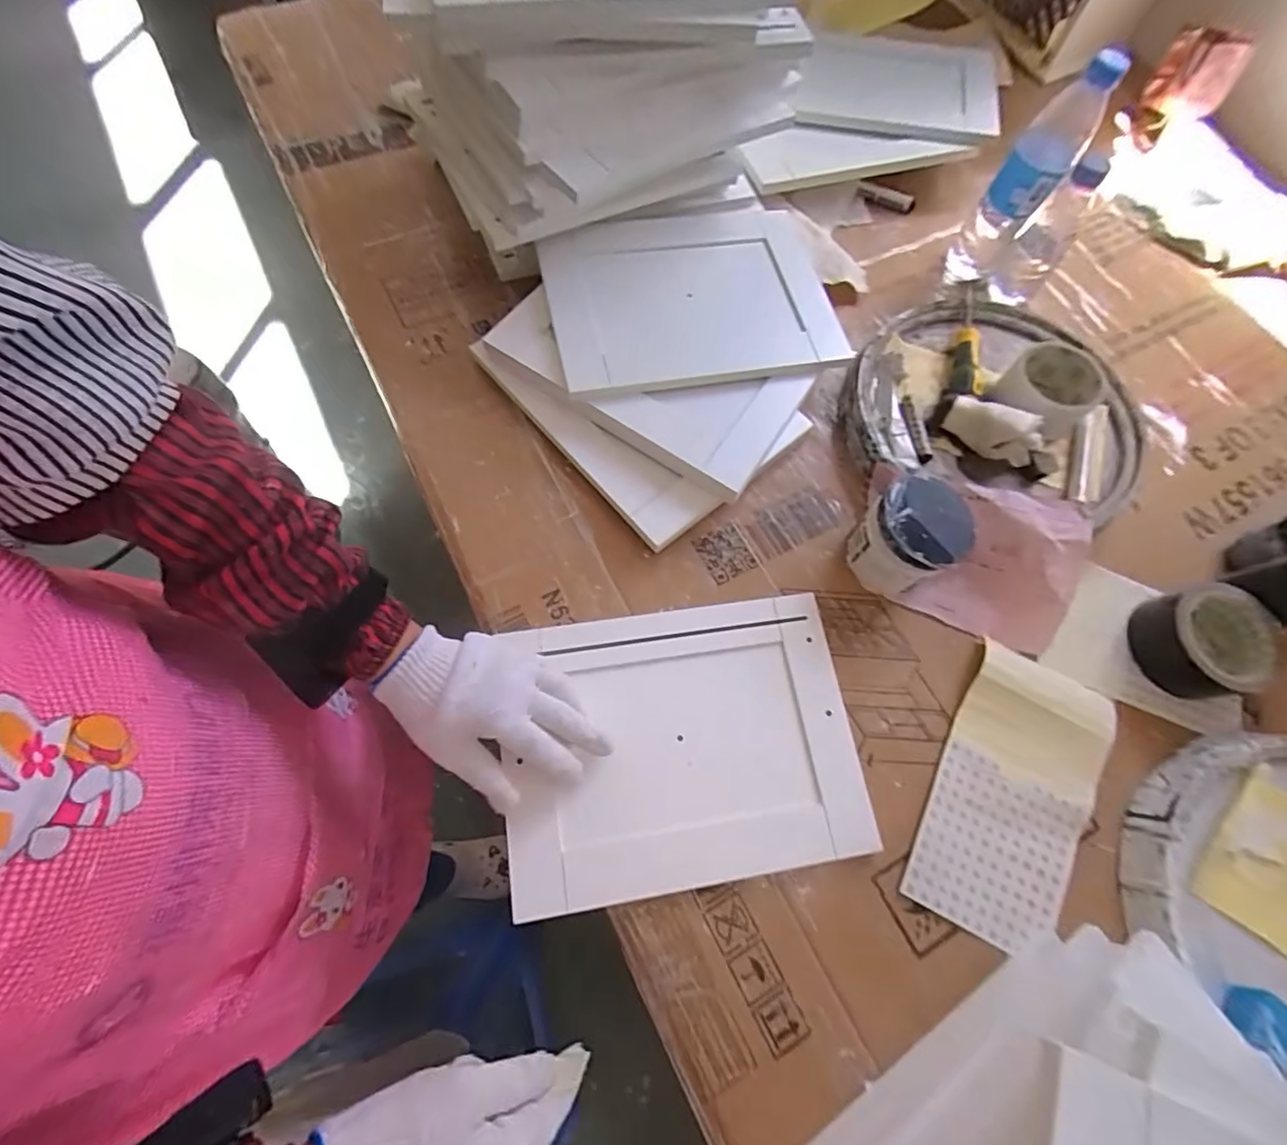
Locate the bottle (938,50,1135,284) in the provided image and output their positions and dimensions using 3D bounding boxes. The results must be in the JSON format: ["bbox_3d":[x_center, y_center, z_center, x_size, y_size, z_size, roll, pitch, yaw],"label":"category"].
[{"bbox_3d":[0.386,-0.393,0.580,0.058,0.201,0.063,34,73,9],"label":"bottle"}]

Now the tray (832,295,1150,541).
[{"bbox_3d":[0.357,-0.180,0.568,0.282,0.066,0.246,14,71,3],"label":"tray"}]

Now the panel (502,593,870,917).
[{"bbox_3d":[0.032,0.138,0.462,0.277,0.013,0.216,-7,71,-5],"label":"panel"}]

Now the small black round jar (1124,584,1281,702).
[{"bbox_3d":[0.502,0.064,0.504,0.088,0.054,0.092,1,71,-2],"label":"small black round jar"}]

